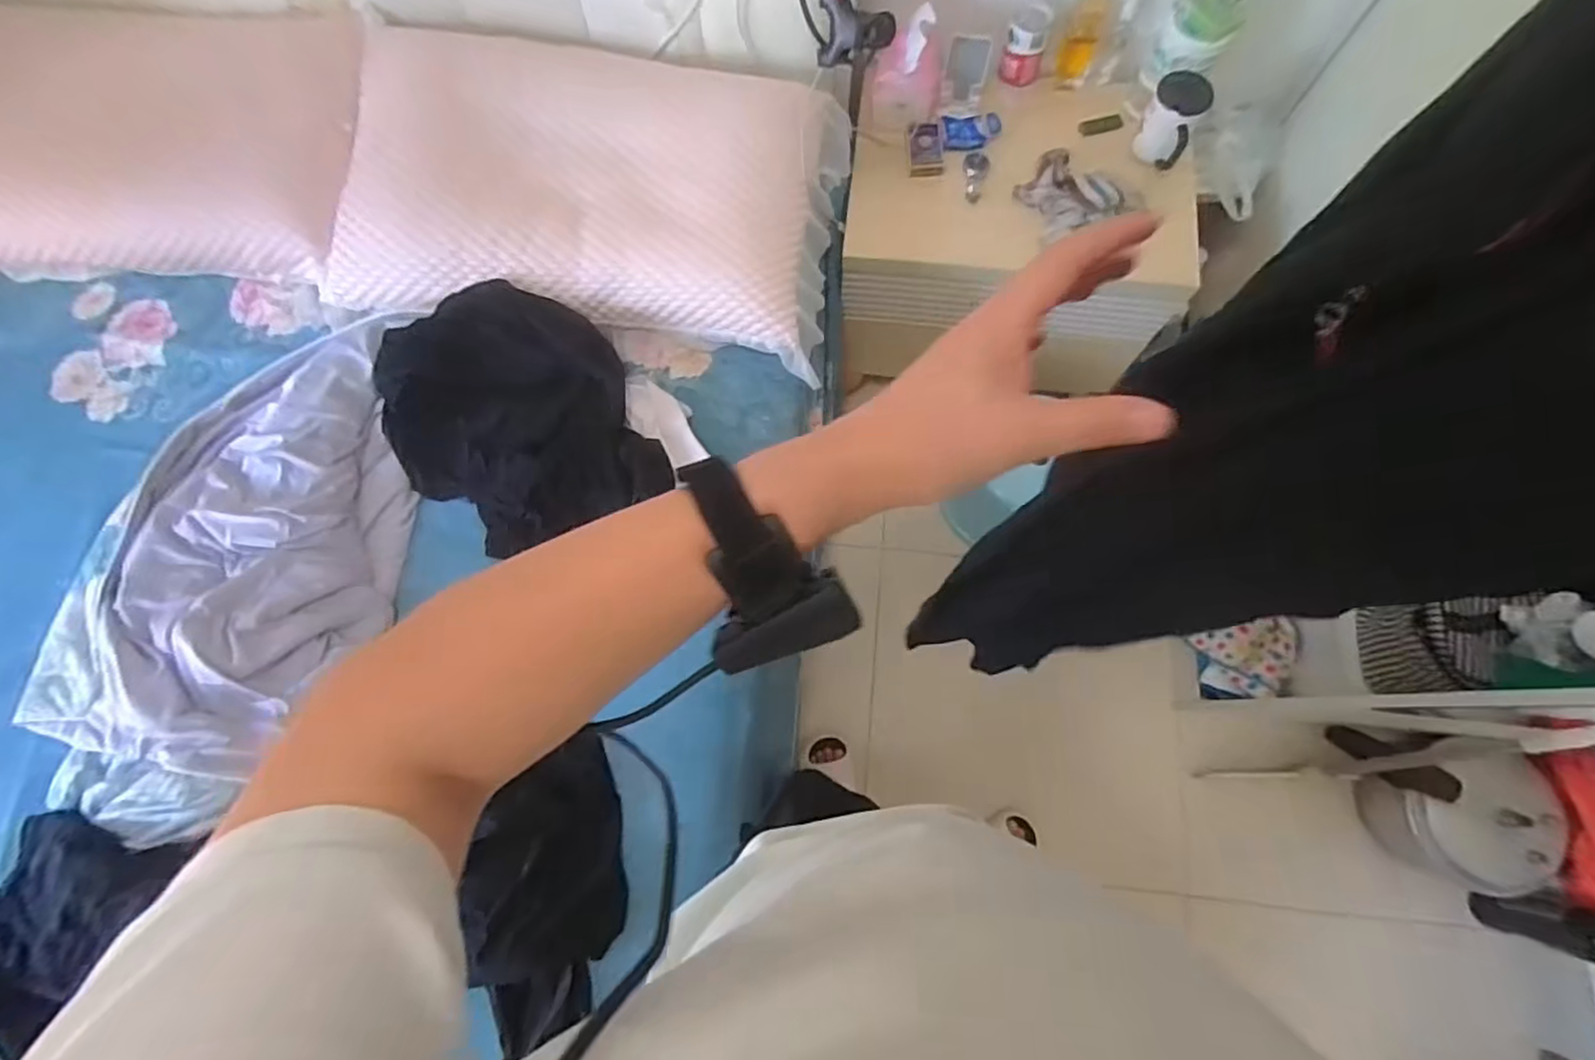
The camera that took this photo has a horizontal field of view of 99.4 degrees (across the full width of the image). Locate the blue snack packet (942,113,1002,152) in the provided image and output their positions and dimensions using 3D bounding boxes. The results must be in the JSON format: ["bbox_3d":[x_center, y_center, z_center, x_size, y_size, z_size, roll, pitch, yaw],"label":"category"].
[{"bbox_3d":[0.294,-0.679,1.147,0.096,0.020,0.065,-3,75,1],"label":"blue snack packet"}]

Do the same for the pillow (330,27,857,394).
[{"bbox_3d":[-0.308,-0.513,1.039,0.731,0.163,0.425,8,75,3],"label":"pillow"}]

